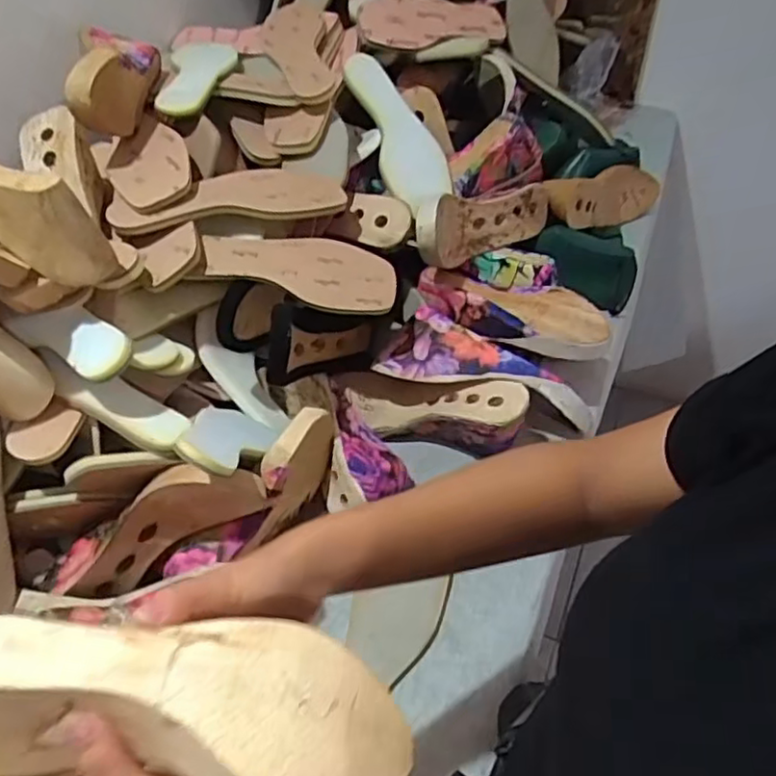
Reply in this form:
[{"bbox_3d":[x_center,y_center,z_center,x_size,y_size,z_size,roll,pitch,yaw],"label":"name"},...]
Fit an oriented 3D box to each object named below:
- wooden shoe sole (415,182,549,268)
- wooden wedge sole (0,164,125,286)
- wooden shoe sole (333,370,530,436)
[{"bbox_3d":[0.108,-0.192,0.773,0.234,0.078,0.058,-22,48,-36],"label":"wooden shoe sole"},{"bbox_3d":[-0.343,-0.162,0.569,0.214,0.089,0.069,21,53,2],"label":"wooden wedge sole"},{"bbox_3d":[0.039,0.010,0.717,0.225,0.053,0.061,2,46,34],"label":"wooden shoe sole"}]

